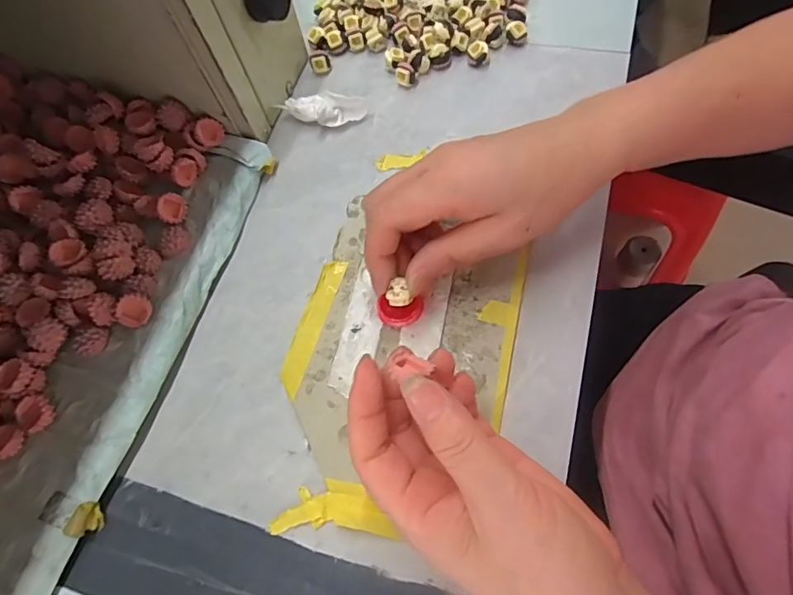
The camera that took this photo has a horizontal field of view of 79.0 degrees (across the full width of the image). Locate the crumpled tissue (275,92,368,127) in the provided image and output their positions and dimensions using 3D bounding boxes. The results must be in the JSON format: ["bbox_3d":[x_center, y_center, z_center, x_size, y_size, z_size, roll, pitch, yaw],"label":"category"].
[{"bbox_3d":[-0.055,-0.143,0.364,0.064,0.016,0.025,-2,66,6],"label":"crumpled tissue"}]

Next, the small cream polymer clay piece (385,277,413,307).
[{"bbox_3d":[0.001,-0.002,0.267,0.012,0.009,0.014,-27,66,-10],"label":"small cream polymer clay piece"}]

